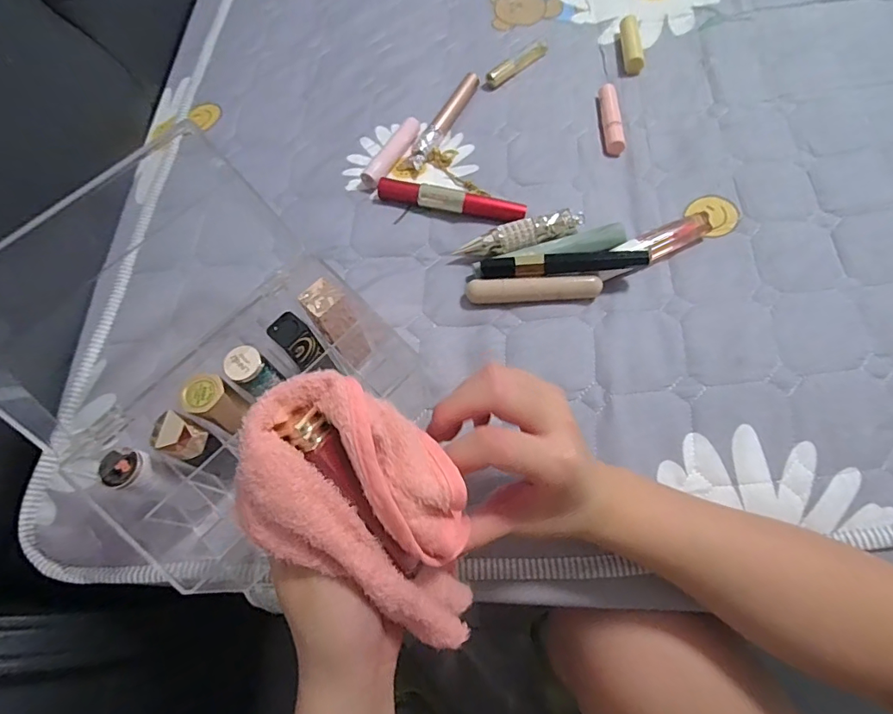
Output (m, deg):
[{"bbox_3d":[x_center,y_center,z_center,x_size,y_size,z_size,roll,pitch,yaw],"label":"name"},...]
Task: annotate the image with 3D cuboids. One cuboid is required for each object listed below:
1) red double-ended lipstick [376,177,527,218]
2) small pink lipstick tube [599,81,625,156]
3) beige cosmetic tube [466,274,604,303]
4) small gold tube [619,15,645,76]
[{"bbox_3d":[0.004,-0.135,0.417,0.128,0.017,0.016,12,67,8],"label":"red double-ended lipstick"},{"bbox_3d":[0.156,-0.230,0.455,0.015,0.011,0.088,1,66,3],"label":"small pink lipstick tube"},{"bbox_3d":[0.069,-0.052,0.375,0.102,0.020,0.017,-2,66,1],"label":"beige cosmetic tube"},{"bbox_3d":[0.188,-0.318,0.488,0.019,0.014,0.074,2,66,3],"label":"small gold tube"}]

